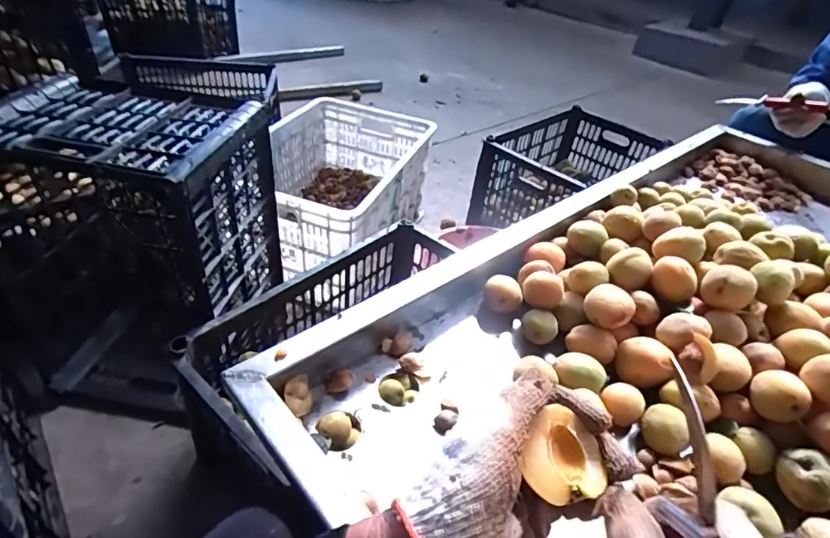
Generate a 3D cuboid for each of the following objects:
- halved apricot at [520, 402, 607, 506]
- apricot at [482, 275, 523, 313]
[{"bbox_3d":[0.079,0.107,0.272,0.040,0.020,0.045,-4,59,-12],"label":"halved apricot"},{"bbox_3d":[0.099,0.026,0.539,0.041,0.033,0.035,13,39,9],"label":"apricot"}]

